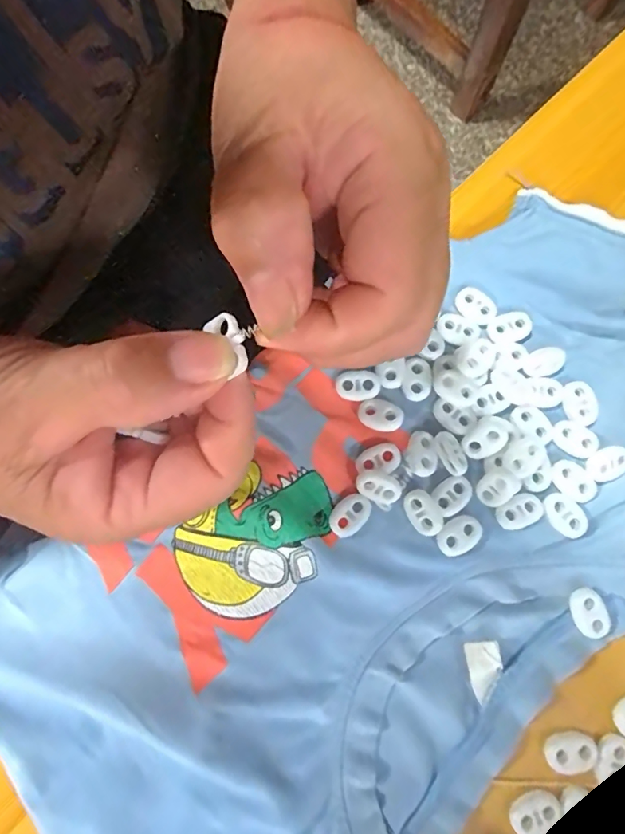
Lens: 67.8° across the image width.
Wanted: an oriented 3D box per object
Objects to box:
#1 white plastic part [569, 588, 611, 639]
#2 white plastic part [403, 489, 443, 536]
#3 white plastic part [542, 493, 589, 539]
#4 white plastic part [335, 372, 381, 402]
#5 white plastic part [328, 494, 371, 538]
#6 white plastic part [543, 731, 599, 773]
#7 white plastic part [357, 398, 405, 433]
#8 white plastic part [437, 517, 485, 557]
[{"bbox_3d":[0.126,0.090,0.213,0.014,0.007,0.022,-25,79,-5],"label":"white plastic part"},{"bbox_3d":[0.052,0.045,0.221,0.014,0.007,0.022,-25,79,-5],"label":"white plastic part"},{"bbox_3d":[0.120,0.047,0.221,0.015,0.004,0.023,-40,80,-7],"label":"white plastic part"},{"bbox_3d":[0.023,-0.015,0.234,0.022,0.006,0.013,5,78,2],"label":"white plastic part"},{"bbox_3d":[0.018,0.047,0.223,0.022,0.005,0.016,-38,80,-7],"label":"white plastic part"},{"bbox_3d":[0.113,0.147,0.204,0.022,0.004,0.014,-8,78,-1],"label":"white plastic part"},{"bbox_3d":[0.034,-0.001,0.231,0.022,0.006,0.015,15,78,4],"label":"white plastic part"},{"bbox_3d":[0.070,0.056,0.220,0.021,0.004,0.016,-31,79,-6],"label":"white plastic part"}]

